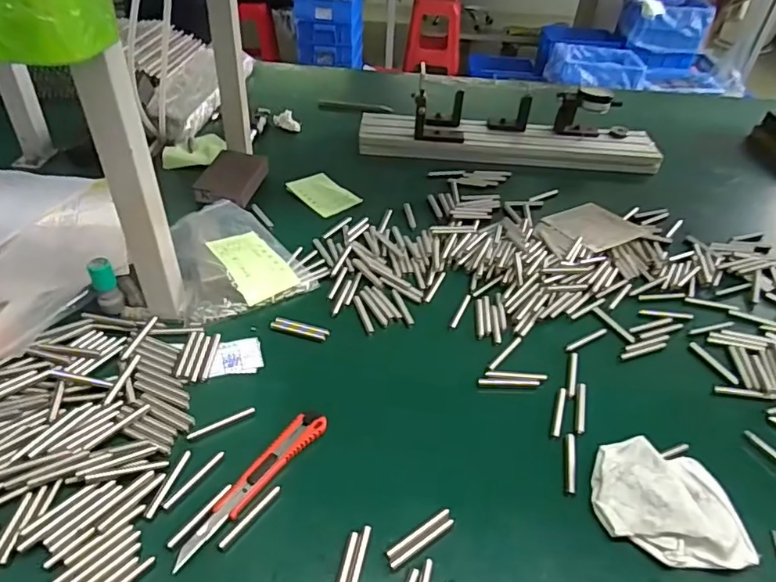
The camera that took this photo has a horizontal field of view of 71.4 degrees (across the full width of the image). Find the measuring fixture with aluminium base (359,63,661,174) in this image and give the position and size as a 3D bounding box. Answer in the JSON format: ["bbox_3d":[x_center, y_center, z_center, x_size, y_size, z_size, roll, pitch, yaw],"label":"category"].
[{"bbox_3d":[0.202,-0.266,0.881,0.491,0.092,0.122,4,40,-1],"label":"measuring fixture with aluminium base"}]

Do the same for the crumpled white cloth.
[{"bbox_3d":[0.218,0.162,0.415,0.109,0.031,0.081,17,42,14],"label":"crumpled white cloth"}]

